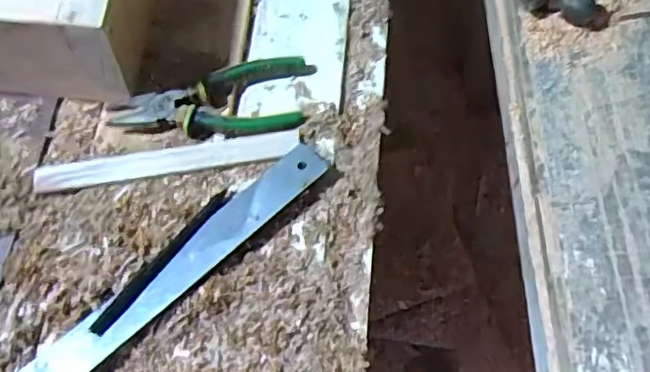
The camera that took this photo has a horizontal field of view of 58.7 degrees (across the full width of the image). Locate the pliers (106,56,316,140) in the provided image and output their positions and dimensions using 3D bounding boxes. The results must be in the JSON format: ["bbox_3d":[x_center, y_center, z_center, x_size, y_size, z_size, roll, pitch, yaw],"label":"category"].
[{"bbox_3d":[-0.098,-0.072,0.519,0.177,0.026,0.068,-12,67,-3],"label":"pliers"}]

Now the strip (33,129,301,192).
[{"bbox_3d":[-0.135,-0.023,0.499,0.223,0.010,0.025,-9,67,-2],"label":"strip"}]

